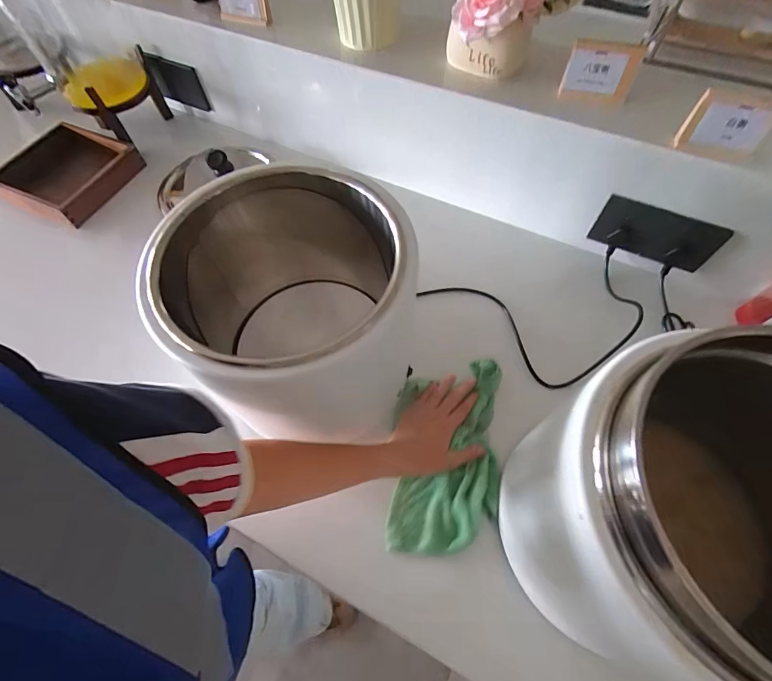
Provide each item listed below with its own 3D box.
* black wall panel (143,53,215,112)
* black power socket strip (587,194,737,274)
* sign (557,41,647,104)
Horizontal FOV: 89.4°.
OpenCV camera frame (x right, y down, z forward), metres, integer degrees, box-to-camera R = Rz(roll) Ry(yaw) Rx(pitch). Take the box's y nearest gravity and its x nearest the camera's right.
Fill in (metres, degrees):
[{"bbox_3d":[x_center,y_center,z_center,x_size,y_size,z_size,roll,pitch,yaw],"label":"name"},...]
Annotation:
[{"bbox_3d":[-0.443,-0.548,0.834,0.132,0.091,0.013,20,64,12],"label":"black wall panel"},{"bbox_3d":[0.418,-0.165,0.608,0.169,0.082,0.015,24,65,13],"label":"black power socket strip"},{"bbox_3d":[0.300,-0.373,0.546,0.095,0.075,0.014,5,62,4],"label":"sign"}]

